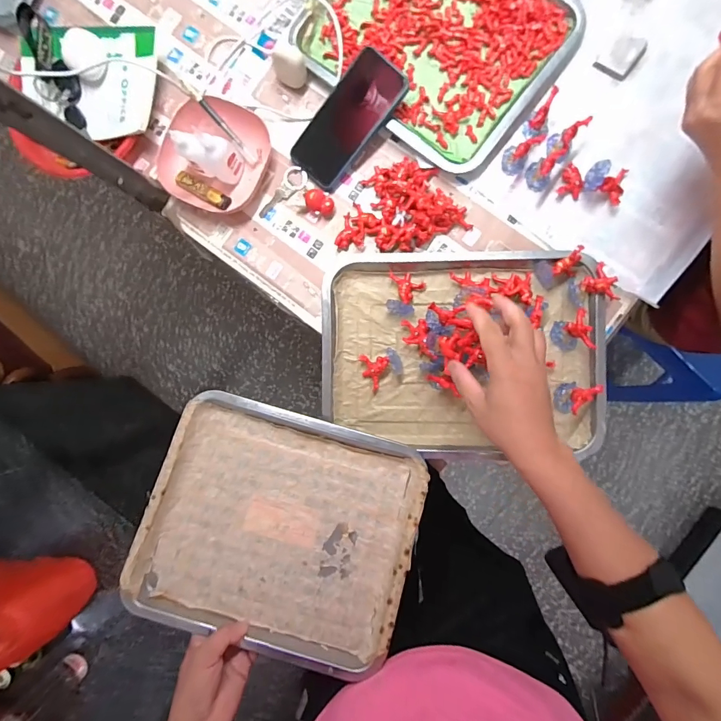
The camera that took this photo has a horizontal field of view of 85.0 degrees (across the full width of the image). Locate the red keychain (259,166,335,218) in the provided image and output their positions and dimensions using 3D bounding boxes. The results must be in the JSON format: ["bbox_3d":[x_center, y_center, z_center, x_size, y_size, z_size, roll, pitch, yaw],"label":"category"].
[{"bbox_3d":[-0.085,-0.226,0.520,0.100,0.022,0.066,2,91,6],"label":"red keychain"}]

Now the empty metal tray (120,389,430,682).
[{"bbox_3d":[-0.093,0.195,0.467,0.301,0.026,0.258,16,78,1],"label":"empty metal tray"}]

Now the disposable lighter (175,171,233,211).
[{"bbox_3d":[-0.213,-0.230,0.534,0.080,0.016,0.020,30,94,5],"label":"disposable lighter"}]

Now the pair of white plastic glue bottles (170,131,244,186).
[{"bbox_3d":[-0.195,-0.264,0.501,0.067,0.072,0.043,20,93,6],"label":"pair of white plastic glue bottles"}]

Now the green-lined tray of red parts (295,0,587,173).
[{"bbox_3d":[0.097,-0.416,0.499,0.302,0.022,0.253,38,95,4],"label":"green-lined tray of red parts"}]

